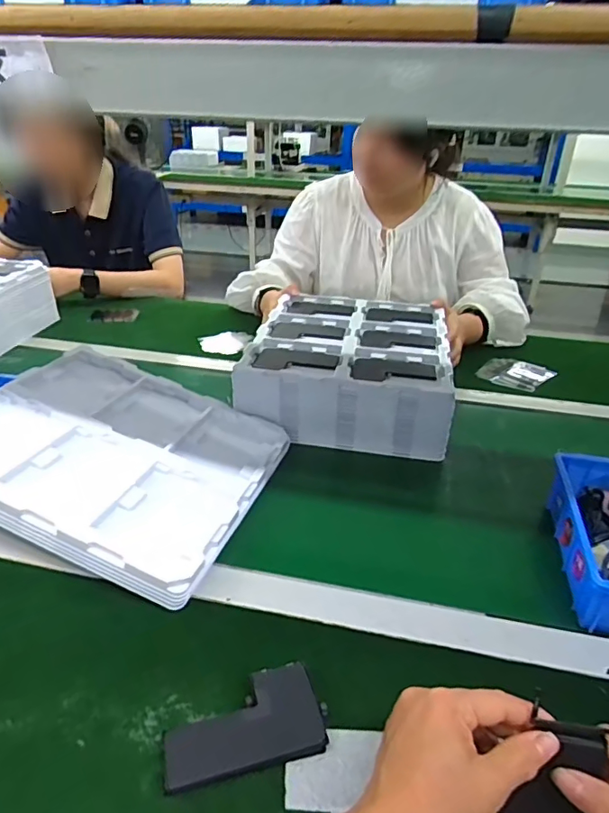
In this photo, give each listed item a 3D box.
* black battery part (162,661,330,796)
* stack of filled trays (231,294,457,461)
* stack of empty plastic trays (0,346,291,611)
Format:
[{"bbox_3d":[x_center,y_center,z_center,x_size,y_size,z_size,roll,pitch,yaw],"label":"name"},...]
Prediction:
[{"bbox_3d":[-0.043,0.224,0.370,0.110,0.008,0.064,-6,31,-15],"label":"black battery part"},{"bbox_3d":[0.078,-0.067,0.826,0.291,0.103,0.342,8,30,9],"label":"stack of filled trays"},{"bbox_3d":[-0.213,0.050,0.592,0.331,0.028,0.300,23,30,8],"label":"stack of empty plastic trays"}]

